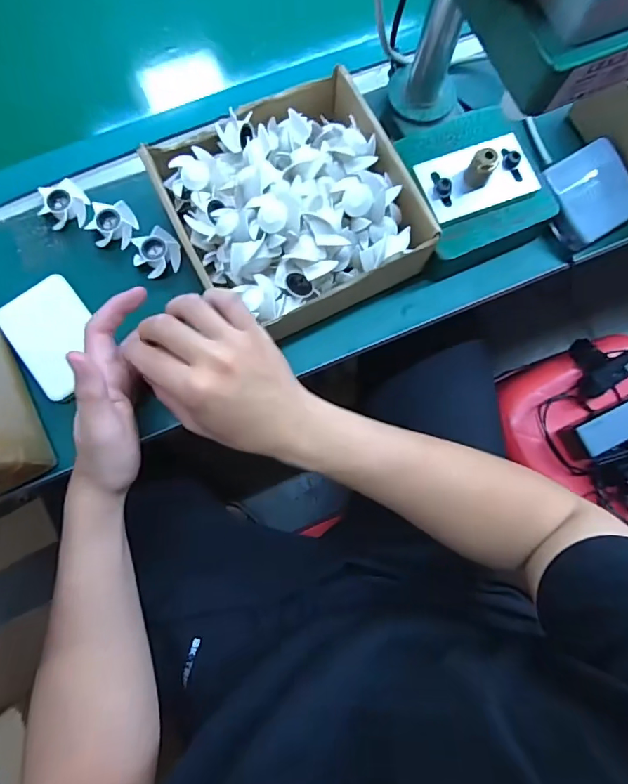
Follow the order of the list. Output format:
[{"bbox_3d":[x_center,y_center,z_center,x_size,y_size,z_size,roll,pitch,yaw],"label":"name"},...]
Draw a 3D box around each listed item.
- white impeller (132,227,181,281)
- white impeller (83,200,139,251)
[{"bbox_3d":[-0.149,-0.131,0.442,0.042,0.019,0.038,-33,81,-7],"label":"white impeller"},{"bbox_3d":[-0.190,-0.159,0.442,0.040,0.016,0.041,8,78,1],"label":"white impeller"}]

